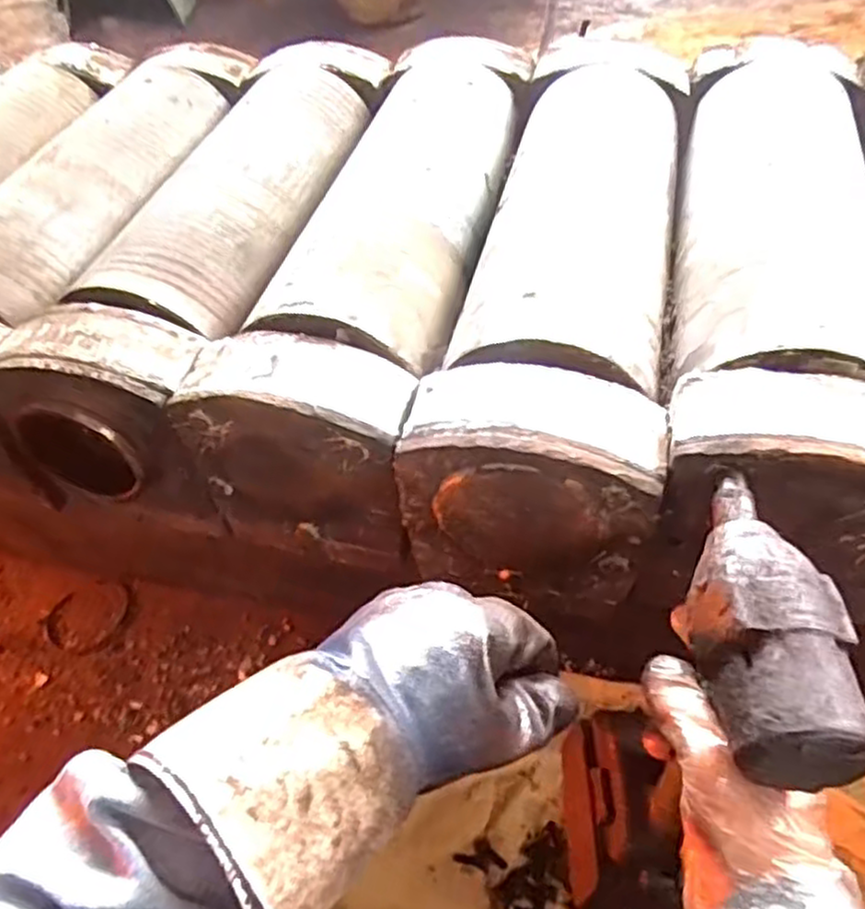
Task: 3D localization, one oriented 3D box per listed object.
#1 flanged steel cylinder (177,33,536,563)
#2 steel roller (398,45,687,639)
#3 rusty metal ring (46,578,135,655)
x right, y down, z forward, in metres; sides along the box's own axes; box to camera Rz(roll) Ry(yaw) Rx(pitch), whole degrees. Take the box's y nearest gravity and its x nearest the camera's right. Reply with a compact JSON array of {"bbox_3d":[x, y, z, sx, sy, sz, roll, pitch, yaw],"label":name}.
[{"bbox_3d":[-0.023,-0.181,0.665,0.151,0.162,0.543,9,52,13],"label":"flanged steel cylinder"},{"bbox_3d":[0.124,-0.151,0.635,0.150,0.166,0.543,8,52,13],"label":"steel roller"},{"bbox_3d":[-0.418,0.195,0.892,0.100,0.010,0.096,13,68,17],"label":"rusty metal ring"}]

